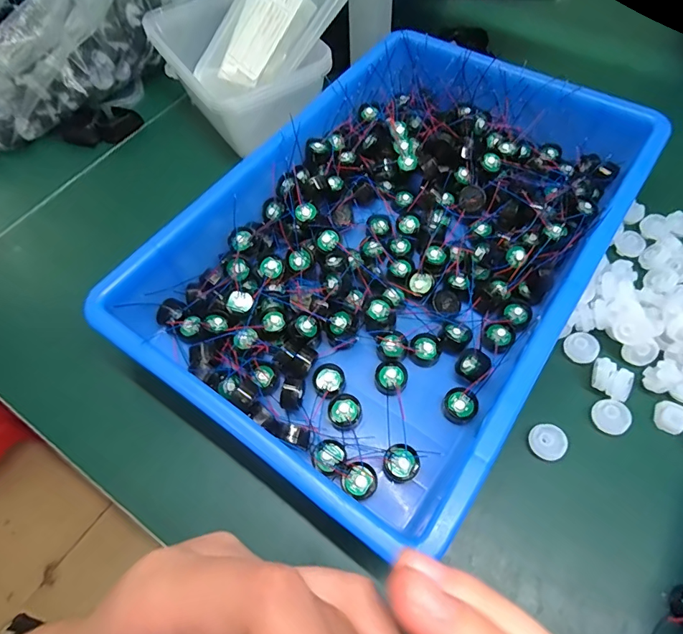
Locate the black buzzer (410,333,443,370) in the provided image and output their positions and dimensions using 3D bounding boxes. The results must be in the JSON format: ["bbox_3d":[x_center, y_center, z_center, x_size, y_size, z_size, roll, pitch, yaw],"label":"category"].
[{"bbox_3d":[0.057,0.022,0.294,0.020,0.014,0.018,37,69,21],"label":"black buzzer"}]

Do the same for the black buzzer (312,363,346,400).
[{"bbox_3d":[-0.008,0.042,0.287,0.021,0.008,0.024,-27,63,-12],"label":"black buzzer"}]

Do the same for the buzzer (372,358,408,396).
[{"bbox_3d":[0.033,0.040,0.286,0.021,0.008,0.022,33,67,19],"label":"buzzer"}]

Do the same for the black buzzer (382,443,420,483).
[{"bbox_3d":[0.036,0.087,0.259,0.021,0.011,0.020,-1,61,2],"label":"black buzzer"}]

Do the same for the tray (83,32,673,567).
[{"bbox_3d":[0.044,-0.061,0.311,0.238,0.050,0.355,32,67,19],"label":"tray"}]

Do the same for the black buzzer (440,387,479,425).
[{"bbox_3d":[0.075,0.057,0.276,0.019,0.013,0.021,-37,65,-17],"label":"black buzzer"}]

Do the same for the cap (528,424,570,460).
[{"bbox_3d":[0.125,0.077,0.267,0.020,0.012,0.021,-1,61,2],"label":"cap"}]

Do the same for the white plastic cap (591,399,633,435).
[{"bbox_3d":[0.168,0.062,0.271,0.021,0.005,0.021,26,86,31],"label":"white plastic cap"}]

